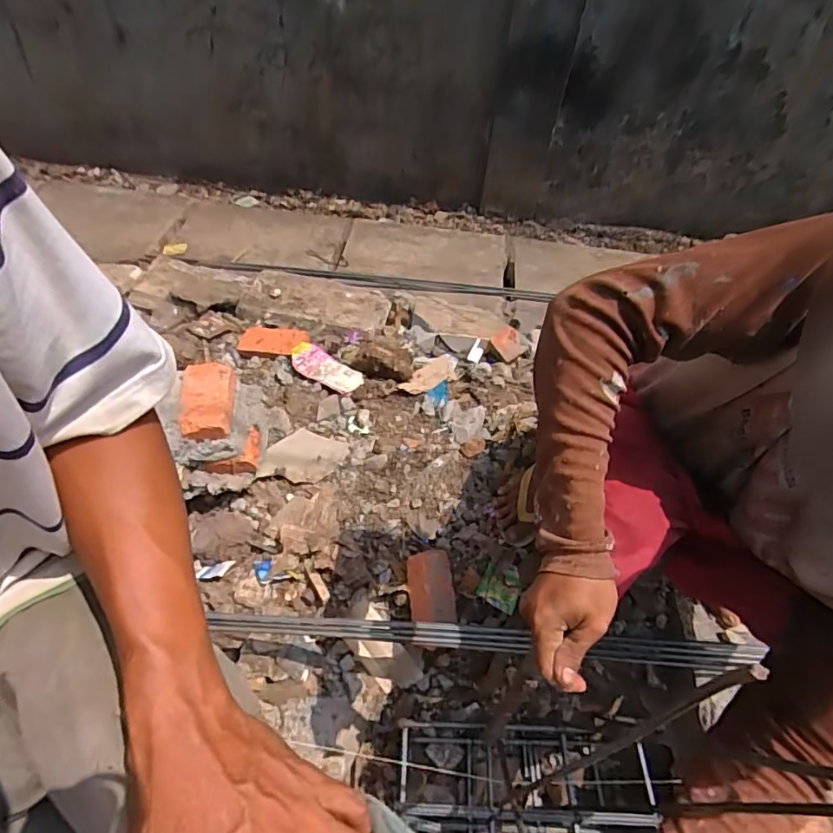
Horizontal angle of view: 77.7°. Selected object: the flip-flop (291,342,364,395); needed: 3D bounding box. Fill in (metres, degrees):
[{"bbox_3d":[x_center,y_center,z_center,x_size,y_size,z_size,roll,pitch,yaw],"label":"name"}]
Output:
[{"bbox_3d":[-0.214,-0.109,1.202,0.176,0.033,0.090,30,52,20],"label":"flip-flop"}]

